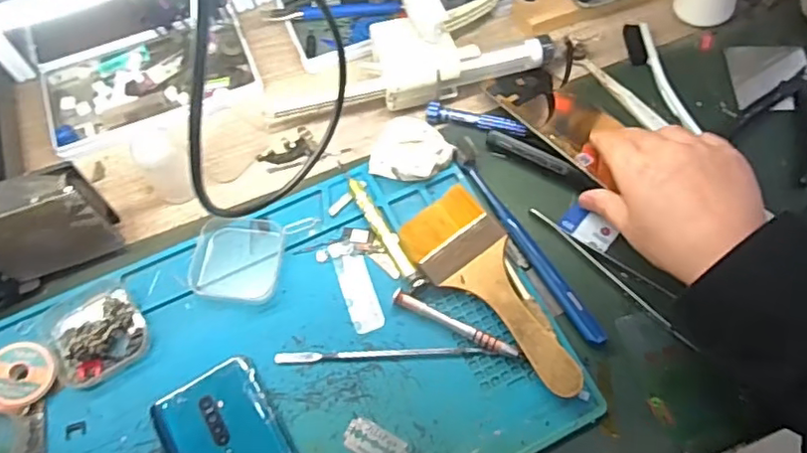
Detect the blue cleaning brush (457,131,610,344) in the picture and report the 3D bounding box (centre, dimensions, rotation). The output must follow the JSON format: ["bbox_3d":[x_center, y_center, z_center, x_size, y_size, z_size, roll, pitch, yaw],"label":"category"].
[{"bbox_3d":[0.091,0.008,0.445,0.016,0.014,0.180,-28,67,-12],"label":"blue cleaning brush"}]

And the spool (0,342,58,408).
[{"bbox_3d":[-0.262,0.102,0.412,0.043,0.017,0.042,0,64,1],"label":"spool"}]

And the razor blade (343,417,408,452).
[{"bbox_3d":[-0.019,0.142,0.393,0.040,0.004,0.022,26,68,12],"label":"razor blade"}]

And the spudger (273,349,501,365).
[{"bbox_3d":[-0.013,0.089,0.418,0.149,0.004,0.008,-2,64,0],"label":"spudger"}]

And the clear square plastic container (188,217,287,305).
[{"bbox_3d":[-0.122,0.023,0.448,0.062,0.012,0.066,6,65,4],"label":"clear square plastic container"}]

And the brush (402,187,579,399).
[{"bbox_3d":[0.064,0.047,0.424,0.062,0.014,0.162,-37,69,0],"label":"brush"}]

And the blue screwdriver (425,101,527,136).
[{"bbox_3d":[0.059,-0.087,0.496,0.082,0.009,0.016,14,65,7],"label":"blue screwdriver"}]

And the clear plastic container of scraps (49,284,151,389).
[{"bbox_3d":[-0.218,0.072,0.422,0.062,0.024,0.065,-28,67,-12],"label":"clear plastic container of scraps"}]

